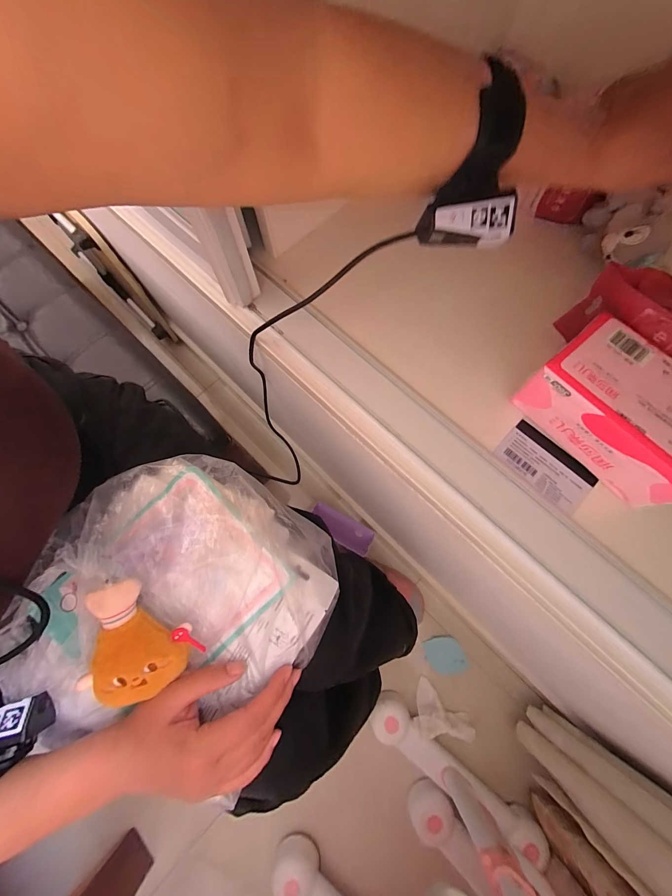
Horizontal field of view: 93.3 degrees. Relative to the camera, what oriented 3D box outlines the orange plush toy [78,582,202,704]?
[{"bbox_3d":[-0.171,0.159,0.266,0.075,0.040,0.105,-29,103,-19],"label":"orange plush toy"}]

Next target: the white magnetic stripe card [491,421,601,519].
[{"bbox_3d":[0.200,0.017,0.302,0.085,0.004,0.047,43,78,13],"label":"white magnetic stripe card"}]

